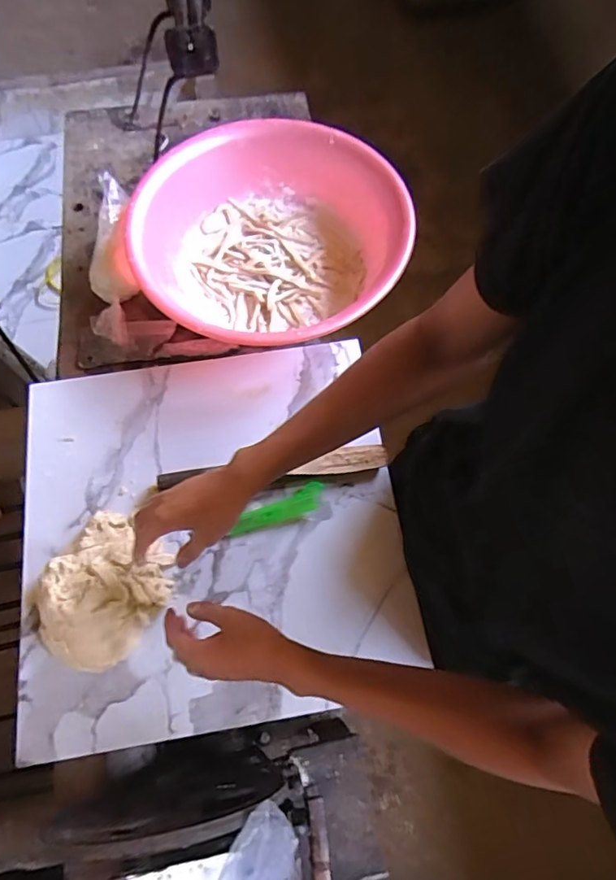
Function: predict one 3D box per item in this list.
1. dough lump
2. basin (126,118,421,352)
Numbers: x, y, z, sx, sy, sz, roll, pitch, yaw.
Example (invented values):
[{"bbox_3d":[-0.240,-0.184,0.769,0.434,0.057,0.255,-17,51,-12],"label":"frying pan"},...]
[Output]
[{"bbox_3d":[-0.255,0.188,0.632,0.137,0.041,0.168,31,70,14],"label":"dough lump"},{"bbox_3d":[-0.059,-0.303,0.802,0.394,0.118,0.415,0,66,1],"label":"basin"}]

